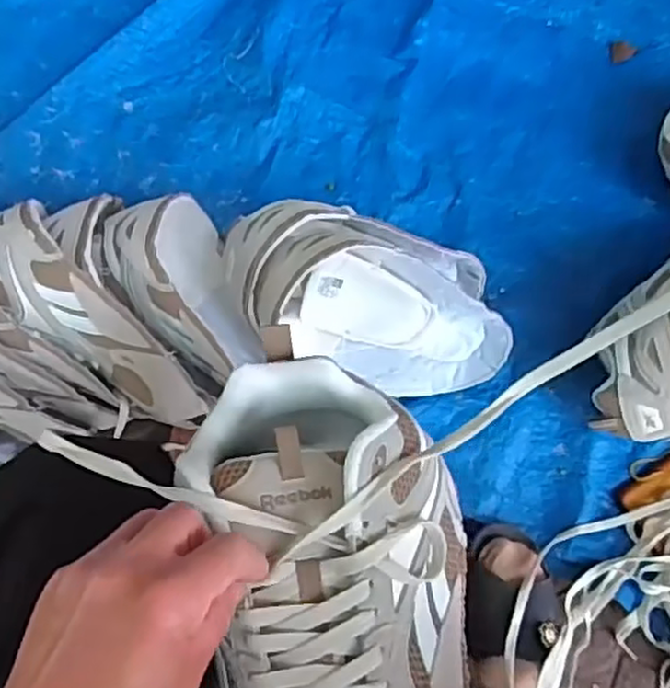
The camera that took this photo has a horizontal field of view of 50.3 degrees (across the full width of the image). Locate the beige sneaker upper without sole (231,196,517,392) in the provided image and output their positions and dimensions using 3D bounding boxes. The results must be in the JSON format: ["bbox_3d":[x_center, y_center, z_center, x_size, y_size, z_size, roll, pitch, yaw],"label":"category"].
[{"bbox_3d":[0.033,-0.038,0.678,0.282,0.126,0.139,11,74,1],"label":"beige sneaker upper without sole"}]

